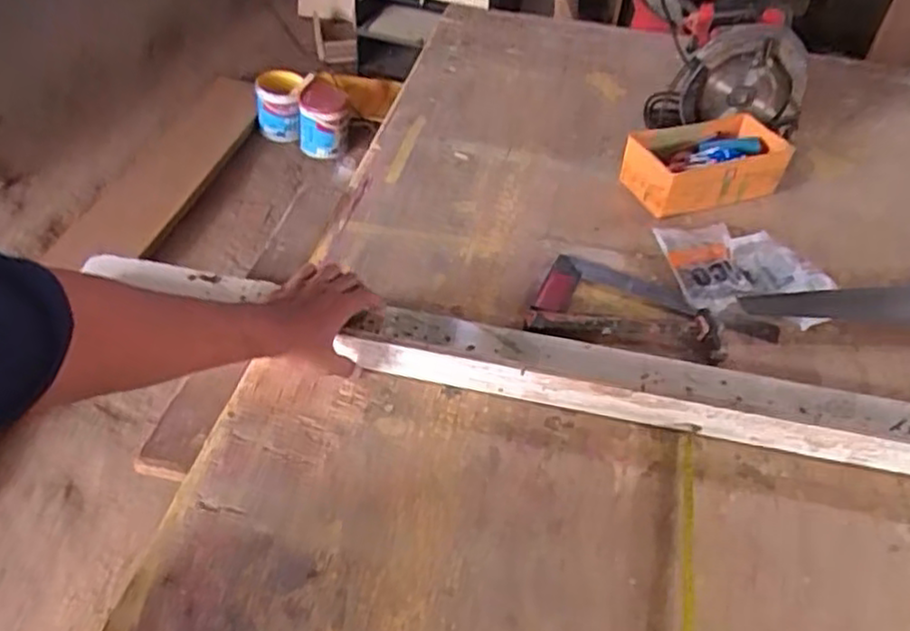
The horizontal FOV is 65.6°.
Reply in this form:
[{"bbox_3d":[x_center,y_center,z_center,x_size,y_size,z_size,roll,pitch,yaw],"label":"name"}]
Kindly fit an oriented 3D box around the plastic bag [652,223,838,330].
[{"bbox_3d":[0.387,-0.059,0.964,0.234,0.038,0.180,15,45,9],"label":"plastic bag"}]

